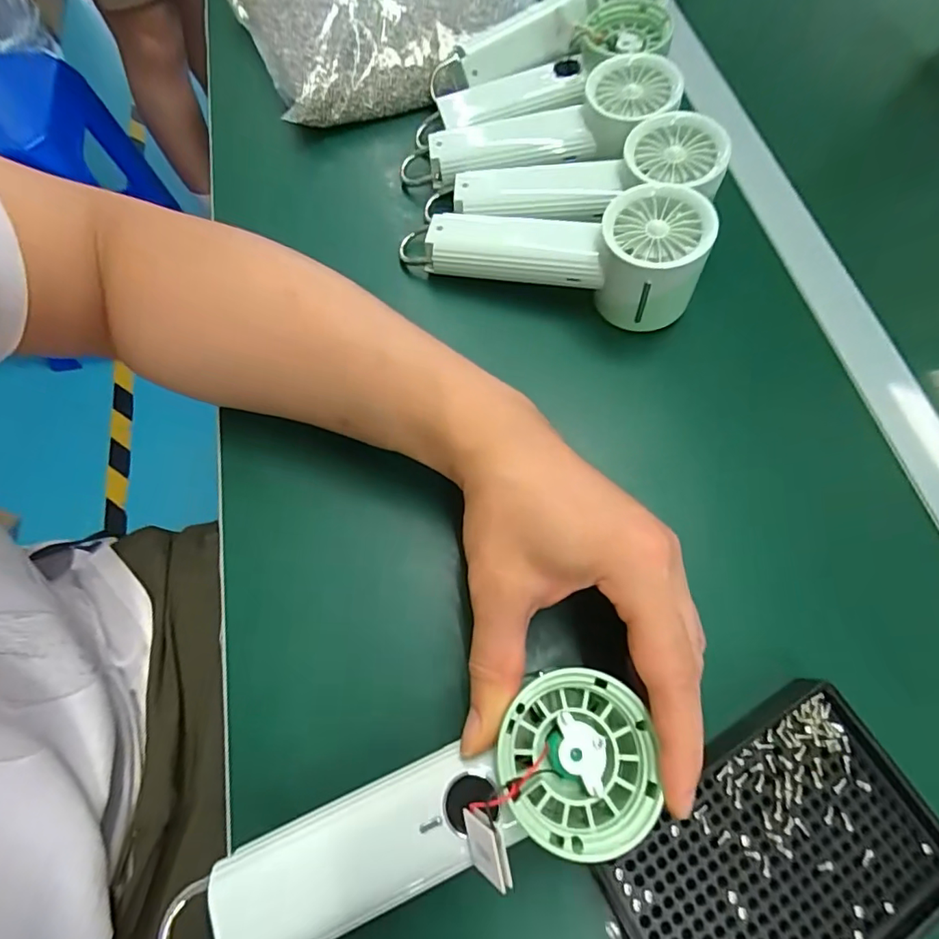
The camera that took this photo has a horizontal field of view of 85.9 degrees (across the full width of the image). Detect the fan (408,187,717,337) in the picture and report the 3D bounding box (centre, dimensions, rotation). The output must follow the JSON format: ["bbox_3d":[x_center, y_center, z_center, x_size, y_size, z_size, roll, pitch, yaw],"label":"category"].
[{"bbox_3d":[0.054,-0.147,0.318,0.177,0.059,0.062,18,68,7],"label":"fan"}]

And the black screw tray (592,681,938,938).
[{"bbox_3d":[0.129,0.166,0.210,0.135,0.012,0.096,-28,70,-12],"label":"black screw tray"}]

